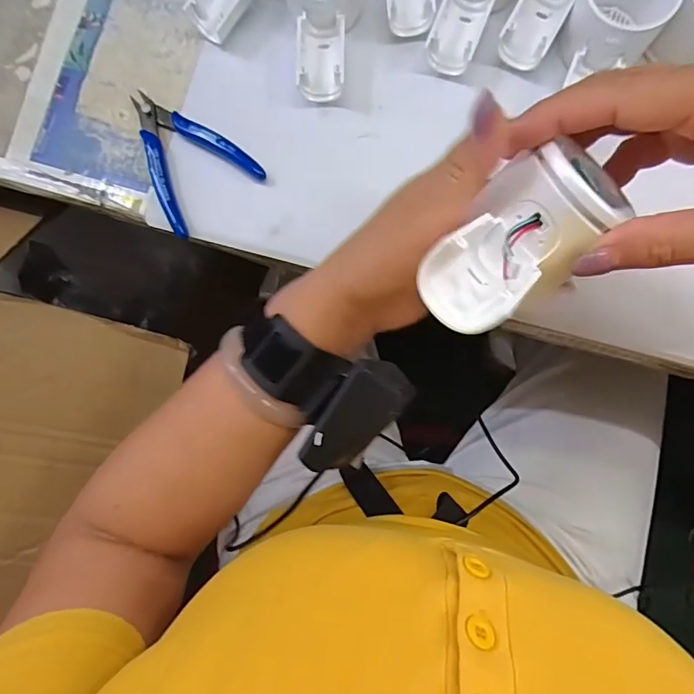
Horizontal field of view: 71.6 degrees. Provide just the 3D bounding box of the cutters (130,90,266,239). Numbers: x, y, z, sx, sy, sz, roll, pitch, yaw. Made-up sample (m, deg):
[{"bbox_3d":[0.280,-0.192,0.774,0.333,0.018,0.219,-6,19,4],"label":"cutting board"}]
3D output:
[{"bbox_3d":[-0.128,-0.150,0.368,0.078,0.009,0.117,-38,82,0],"label":"cutters"}]

